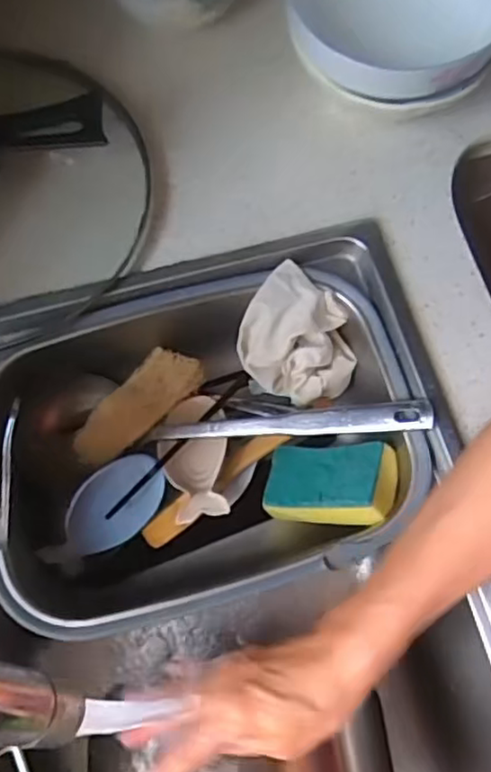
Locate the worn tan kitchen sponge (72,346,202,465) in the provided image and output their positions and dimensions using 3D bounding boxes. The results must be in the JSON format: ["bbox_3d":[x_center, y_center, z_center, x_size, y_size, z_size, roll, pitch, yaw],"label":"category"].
[{"bbox_3d":[-0.101,0.018,0.596,0.136,0.023,0.053,-40,77,1],"label":"worn tan kitchen sponge"}]

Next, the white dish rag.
[{"bbox_3d":[0.048,-0.037,0.580,0.102,0.068,0.084,39,74,10],"label":"white dish rag"}]

